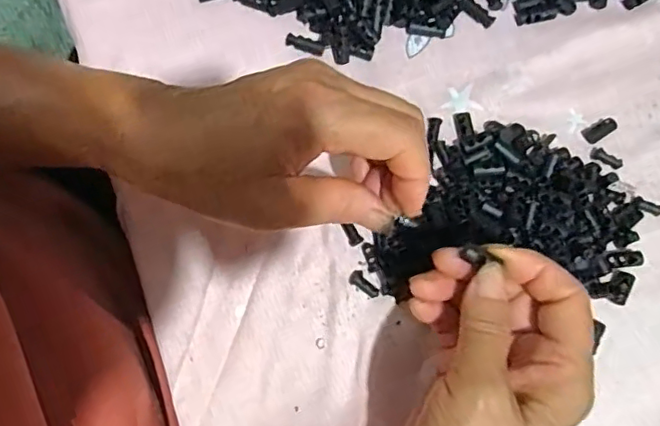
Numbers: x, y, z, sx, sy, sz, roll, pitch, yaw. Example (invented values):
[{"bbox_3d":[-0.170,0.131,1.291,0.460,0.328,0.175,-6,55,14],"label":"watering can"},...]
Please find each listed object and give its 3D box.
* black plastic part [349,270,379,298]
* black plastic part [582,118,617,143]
[{"bbox_3d":[0.020,0.040,0.326,0.019,0.004,0.009,32,76,7],"label":"black plastic part"},{"bbox_3d":[0.168,-0.052,0.354,0.020,0.006,0.011,-31,77,-9],"label":"black plastic part"}]

